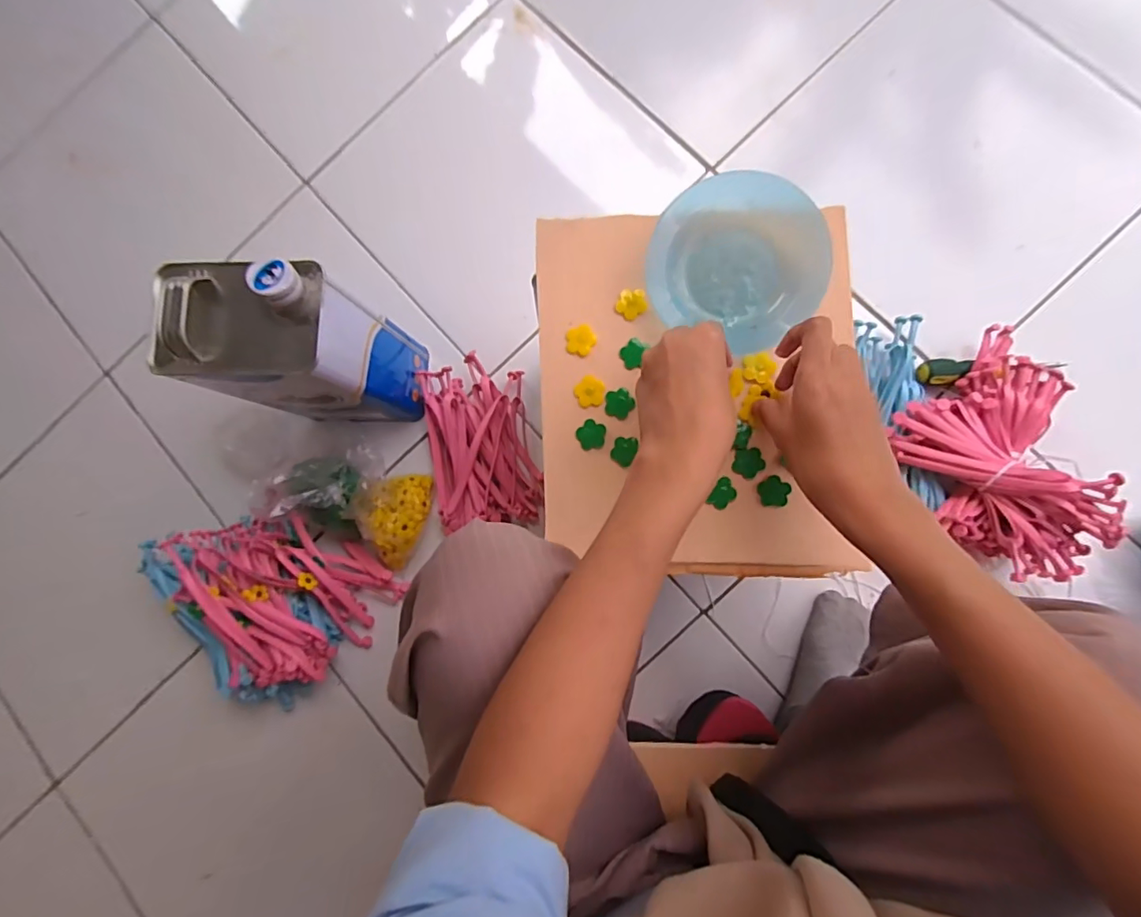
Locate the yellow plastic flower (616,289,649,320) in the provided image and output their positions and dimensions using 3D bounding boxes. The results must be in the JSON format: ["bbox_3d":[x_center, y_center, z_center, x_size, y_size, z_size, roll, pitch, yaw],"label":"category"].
[{"bbox_3d":[0.049,-0.124,0.411,0.023,0.006,0.024,-1,84,7],"label":"yellow plastic flower"}]

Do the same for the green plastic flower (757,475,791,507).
[{"bbox_3d":[0.151,0.025,0.385,0.022,0.006,0.022,-1,84,7],"label":"green plastic flower"}]

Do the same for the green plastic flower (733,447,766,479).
[{"bbox_3d":[0.135,0.004,0.392,0.023,0.004,0.022,-6,84,6],"label":"green plastic flower"}]

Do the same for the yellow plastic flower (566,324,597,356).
[{"bbox_3d":[0.008,-0.096,0.416,0.024,0.004,0.025,-1,84,7],"label":"yellow plastic flower"}]

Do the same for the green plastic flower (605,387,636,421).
[{"bbox_3d":[0.039,-0.043,0.407,0.023,0.004,0.025,-1,84,7],"label":"green plastic flower"}]

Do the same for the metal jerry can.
[{"bbox_3d":[-0.288,-0.114,0.563,0.176,0.249,0.116,4,85,7],"label":"metal jerry can"}]

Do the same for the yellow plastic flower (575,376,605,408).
[{"bbox_3d":[0.016,-0.052,0.411,0.024,0.004,0.024,-1,84,7],"label":"yellow plastic flower"}]

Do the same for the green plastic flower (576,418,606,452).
[{"bbox_3d":[0.017,-0.019,0.412,0.023,0.004,0.023,-9,83,6],"label":"green plastic flower"}]

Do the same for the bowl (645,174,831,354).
[{"bbox_3d":[0.124,-0.145,0.384,0.126,0.033,0.113,23,115,13],"label":"bowl"}]

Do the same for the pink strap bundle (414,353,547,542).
[{"bbox_3d":[-0.116,-0.019,0.644,0.131,0.040,0.215,-12,83,5],"label":"pink strap bundle"}]

